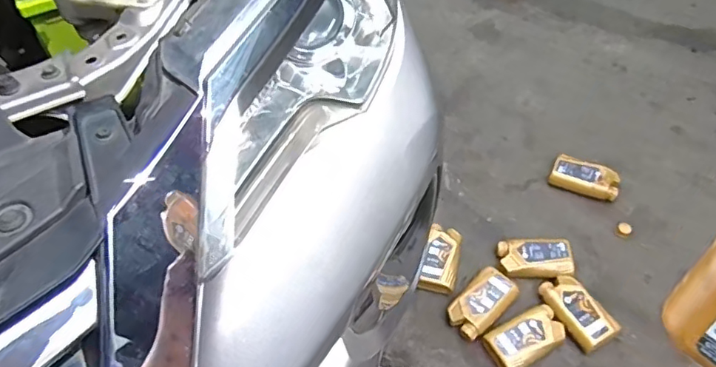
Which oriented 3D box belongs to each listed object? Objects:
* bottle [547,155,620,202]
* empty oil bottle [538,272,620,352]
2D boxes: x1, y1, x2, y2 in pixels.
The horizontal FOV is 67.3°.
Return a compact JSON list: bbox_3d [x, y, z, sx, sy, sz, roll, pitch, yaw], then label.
[{"bbox_3d":[0.750,-0.016,1.778,0.209,0.077,0.098,20,56,17],"label":"bottle"},{"bbox_3d":[0.607,0.351,1.489,0.131,0.074,0.215,-30,57,-19],"label":"empty oil bottle"}]

